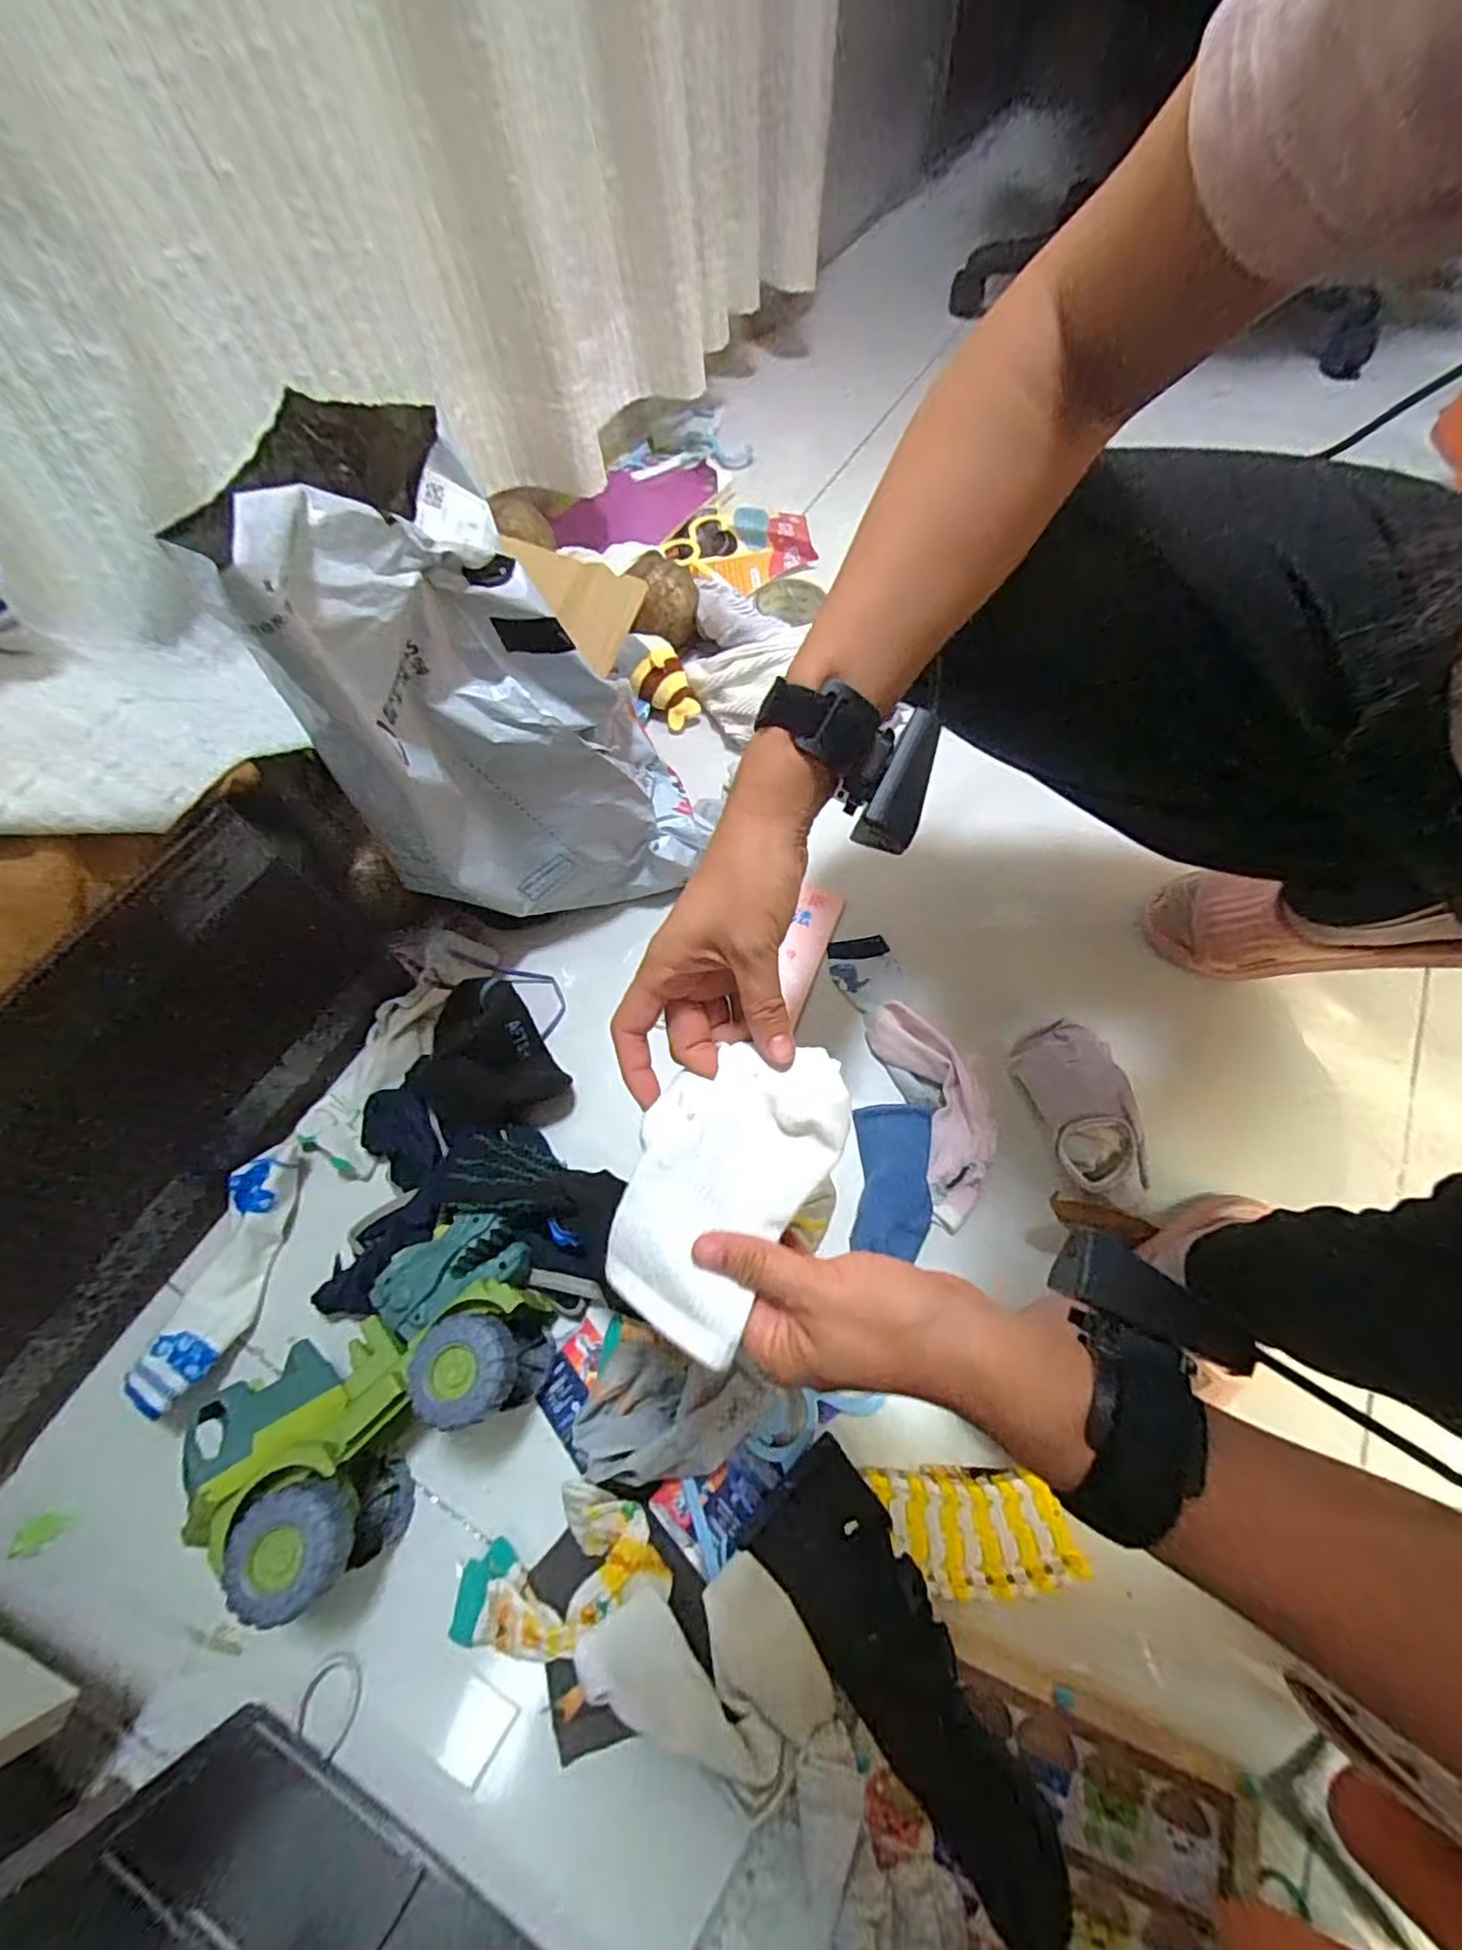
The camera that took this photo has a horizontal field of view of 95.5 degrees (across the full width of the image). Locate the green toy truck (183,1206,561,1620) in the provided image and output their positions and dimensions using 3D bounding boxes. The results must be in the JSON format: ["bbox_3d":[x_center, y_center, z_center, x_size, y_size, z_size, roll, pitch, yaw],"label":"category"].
[{"bbox_3d":[-0.209,0.262,0.430,0.208,0.105,0.137,-41,69,-17],"label":"green toy truck"}]

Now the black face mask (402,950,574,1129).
[{"bbox_3d":[-0.206,0.052,0.565,0.116,0.053,0.155,-10,63,-3],"label":"black face mask"}]

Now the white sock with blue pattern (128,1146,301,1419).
[{"bbox_3d":[-0.374,0.218,0.498,0.062,0.042,0.182,11,64,8],"label":"white sock with blue pattern"}]

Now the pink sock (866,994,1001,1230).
[{"bbox_3d":[0.165,0.100,0.526,0.063,0.039,0.178,-13,64,-5],"label":"pink sock"}]

